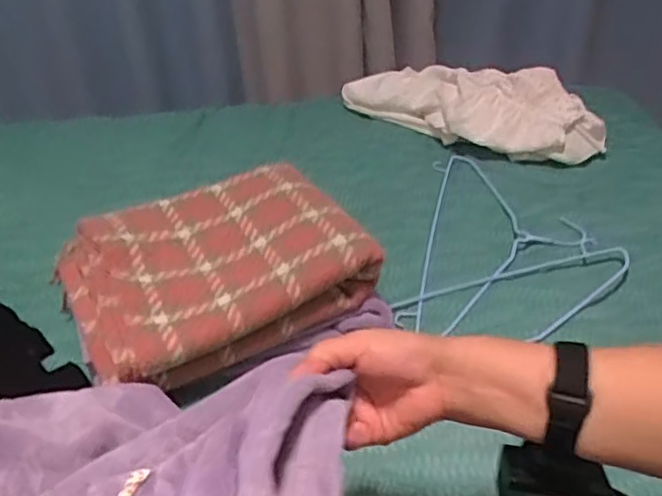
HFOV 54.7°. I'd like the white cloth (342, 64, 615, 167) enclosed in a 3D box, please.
[{"bbox_3d":[0.233,-0.262,1.128,0.479,0.120,0.185,19,43,29],"label":"white cloth"}]

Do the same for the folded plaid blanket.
[{"bbox_3d":[-0.134,0.019,0.741,0.308,0.081,0.236,-20,39,-19],"label":"folded plaid blanket"}]

